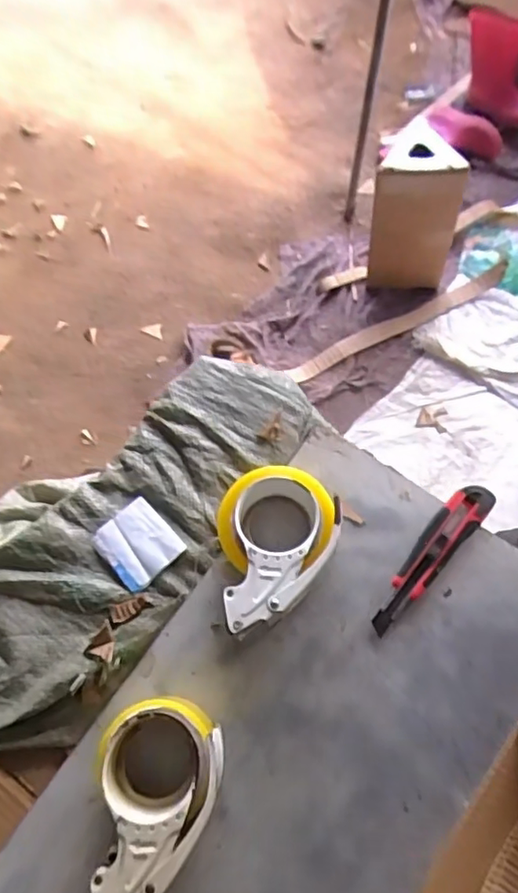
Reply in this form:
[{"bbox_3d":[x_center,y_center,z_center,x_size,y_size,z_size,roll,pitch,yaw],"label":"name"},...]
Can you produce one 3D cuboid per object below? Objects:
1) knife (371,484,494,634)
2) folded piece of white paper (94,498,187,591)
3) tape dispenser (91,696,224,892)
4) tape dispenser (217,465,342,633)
[{"bbox_3d":[0.170,0.108,0.577,0.037,0.018,0.177,40,74,12],"label":"knife"},{"bbox_3d":[-0.124,0.099,0.595,0.068,0.005,0.077,-42,76,-14],"label":"folded piece of white paper"},{"bbox_3d":[-0.080,0.293,0.489,0.104,0.069,0.144,-6,70,-3],"label":"tape dispenser"},{"bbox_3d":[0.020,0.095,0.558,0.113,0.071,0.146,-7,70,-3],"label":"tape dispenser"}]

